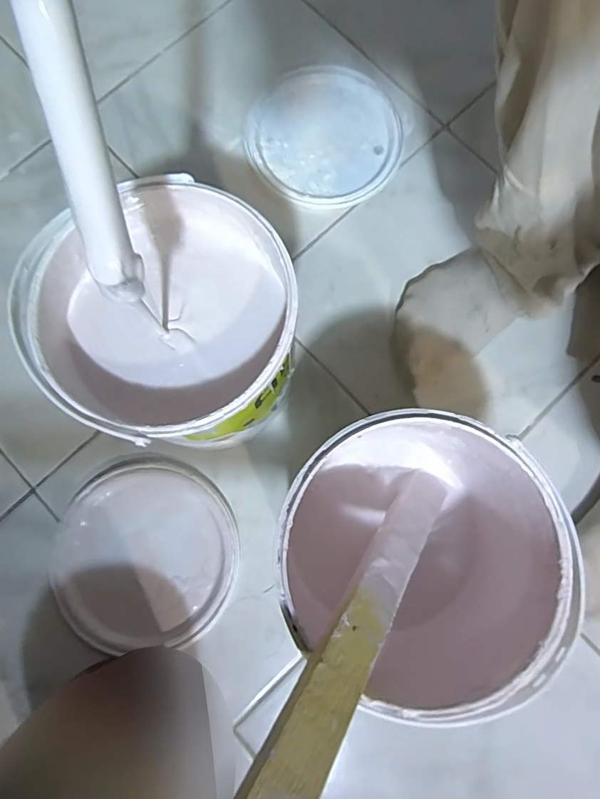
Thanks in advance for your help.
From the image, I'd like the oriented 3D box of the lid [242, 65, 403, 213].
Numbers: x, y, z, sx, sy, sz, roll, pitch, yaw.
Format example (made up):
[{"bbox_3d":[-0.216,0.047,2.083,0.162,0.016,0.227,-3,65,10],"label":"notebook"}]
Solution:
[{"bbox_3d":[0.026,-0.294,0.528,0.169,0.012,0.173,0,80,0],"label":"lid"}]

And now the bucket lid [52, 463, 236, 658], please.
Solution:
[{"bbox_3d":[-0.150,0.146,0.455,0.173,0.011,0.165,0,80,0],"label":"bucket lid"}]

